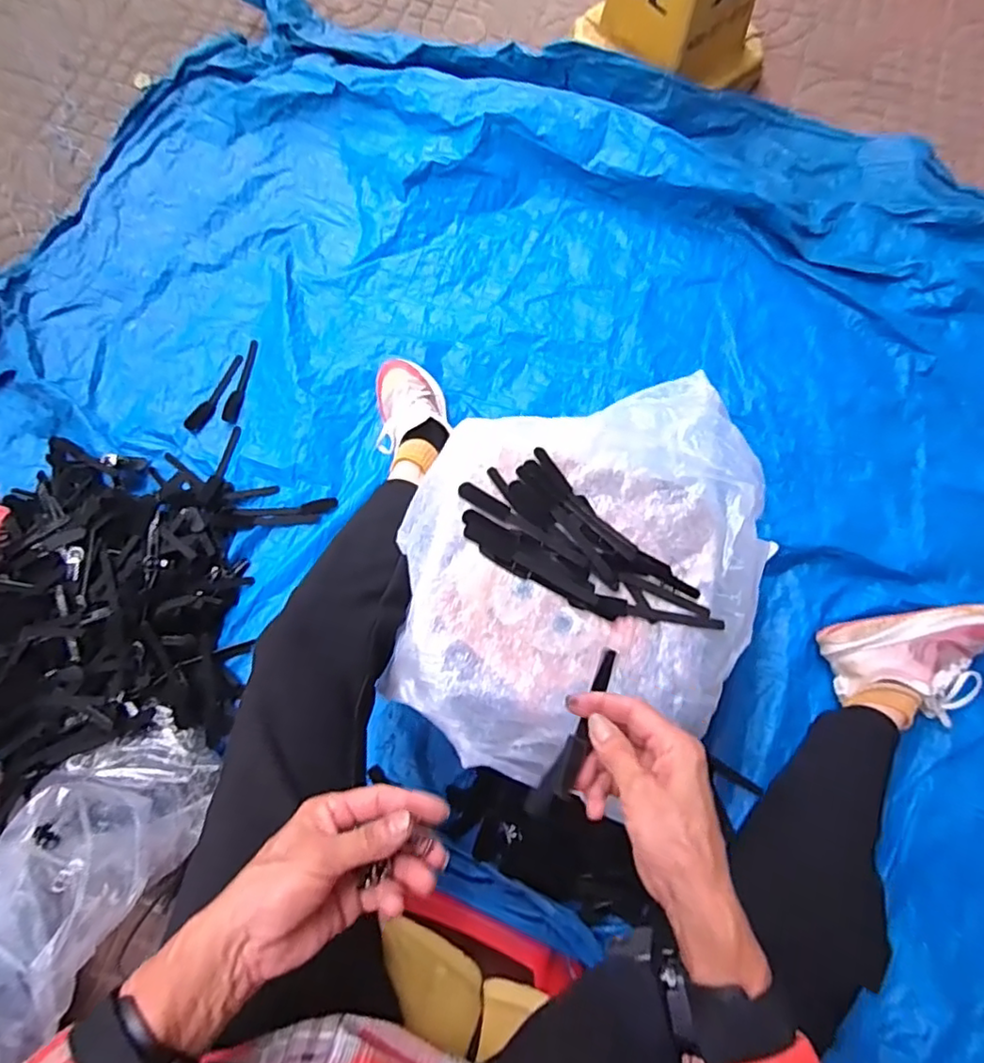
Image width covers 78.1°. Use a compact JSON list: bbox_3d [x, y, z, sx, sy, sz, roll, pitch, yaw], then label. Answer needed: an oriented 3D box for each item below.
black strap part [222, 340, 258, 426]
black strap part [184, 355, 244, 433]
[{"bbox_3d":[-0.381,-0.228,0.921,0.024,0.008,0.138,9,73,2],"label":"black strap part"},{"bbox_3d":[-0.415,-0.208,0.914,0.027,0.011,0.137,24,74,6],"label":"black strap part"}]

